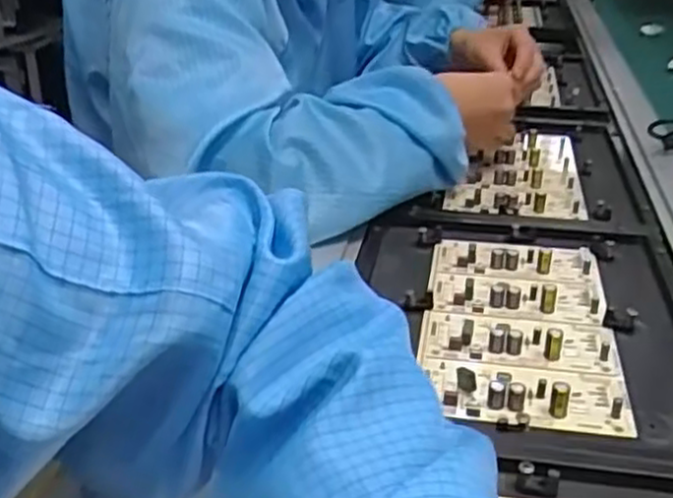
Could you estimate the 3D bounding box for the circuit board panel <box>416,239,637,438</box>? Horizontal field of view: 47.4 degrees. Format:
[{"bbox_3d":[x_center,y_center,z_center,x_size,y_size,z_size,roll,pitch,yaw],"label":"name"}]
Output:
[{"bbox_3d":[0.127,0.048,0.543,0.126,0.017,0.238,3,27,10],"label":"circuit board panel"}]

